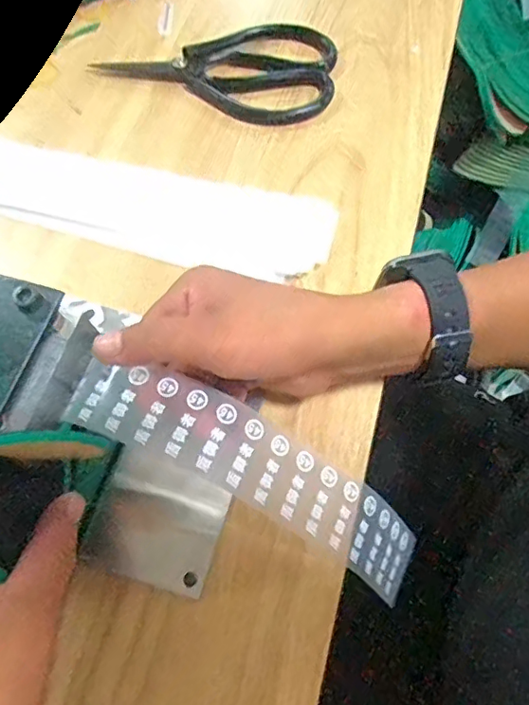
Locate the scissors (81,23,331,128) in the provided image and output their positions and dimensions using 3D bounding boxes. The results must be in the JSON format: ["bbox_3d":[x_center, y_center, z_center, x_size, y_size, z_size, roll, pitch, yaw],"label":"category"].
[{"bbox_3d":[-0.035,-0.234,0.433,0.184,0.014,0.094,17,68,10],"label":"scissors"}]

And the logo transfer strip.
[{"bbox_3d":[0.005,0.063,0.291,0.211,0.035,0.050,33,69,-13],"label":"logo transfer strip"}]

